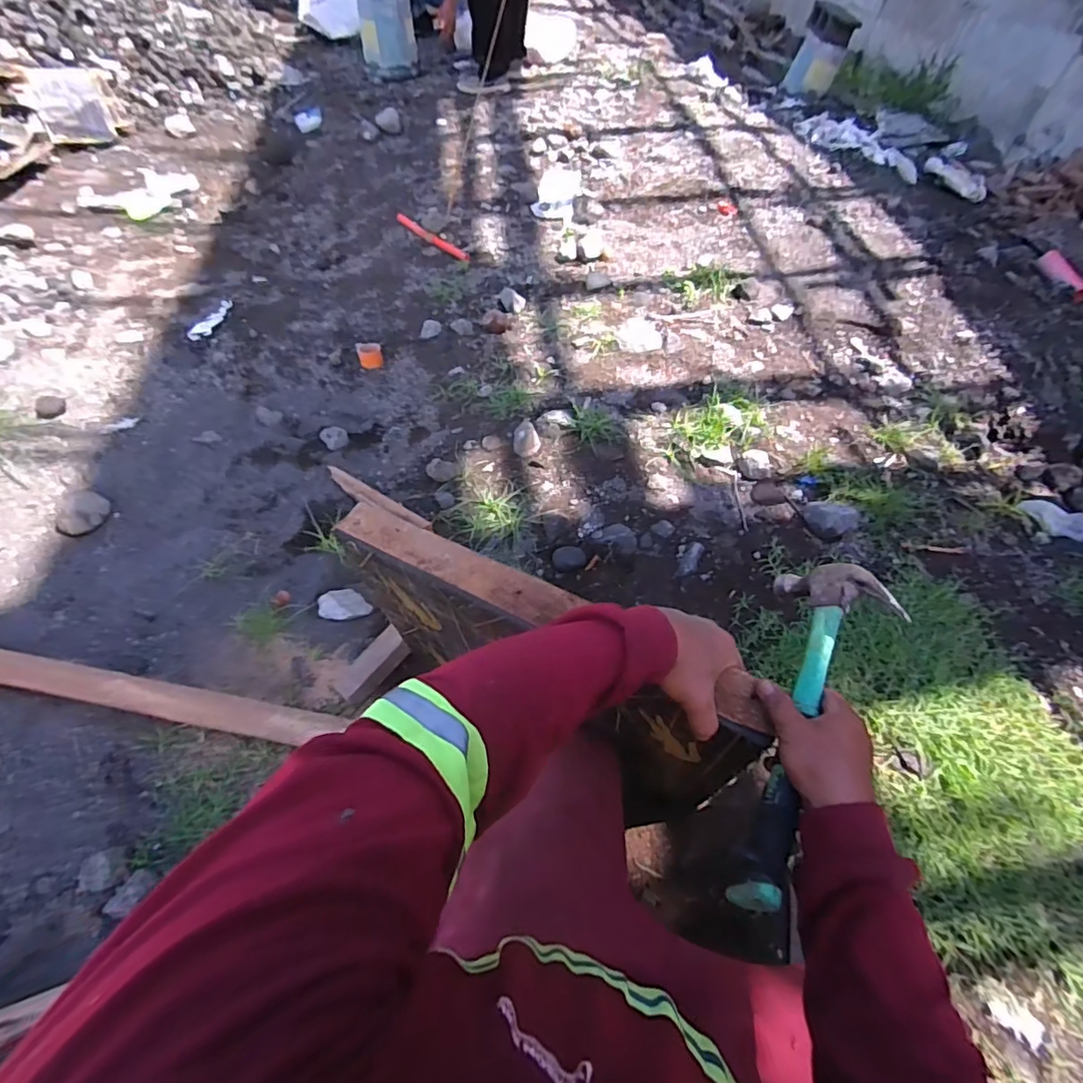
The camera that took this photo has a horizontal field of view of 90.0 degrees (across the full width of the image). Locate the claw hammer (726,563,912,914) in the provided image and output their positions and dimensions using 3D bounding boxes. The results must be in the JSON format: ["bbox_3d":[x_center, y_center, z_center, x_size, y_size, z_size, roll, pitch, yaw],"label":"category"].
[{"bbox_3d":[0.236,0.144,0.452,0.022,0.119,0.313,40,54,-23],"label":"claw hammer"}]

